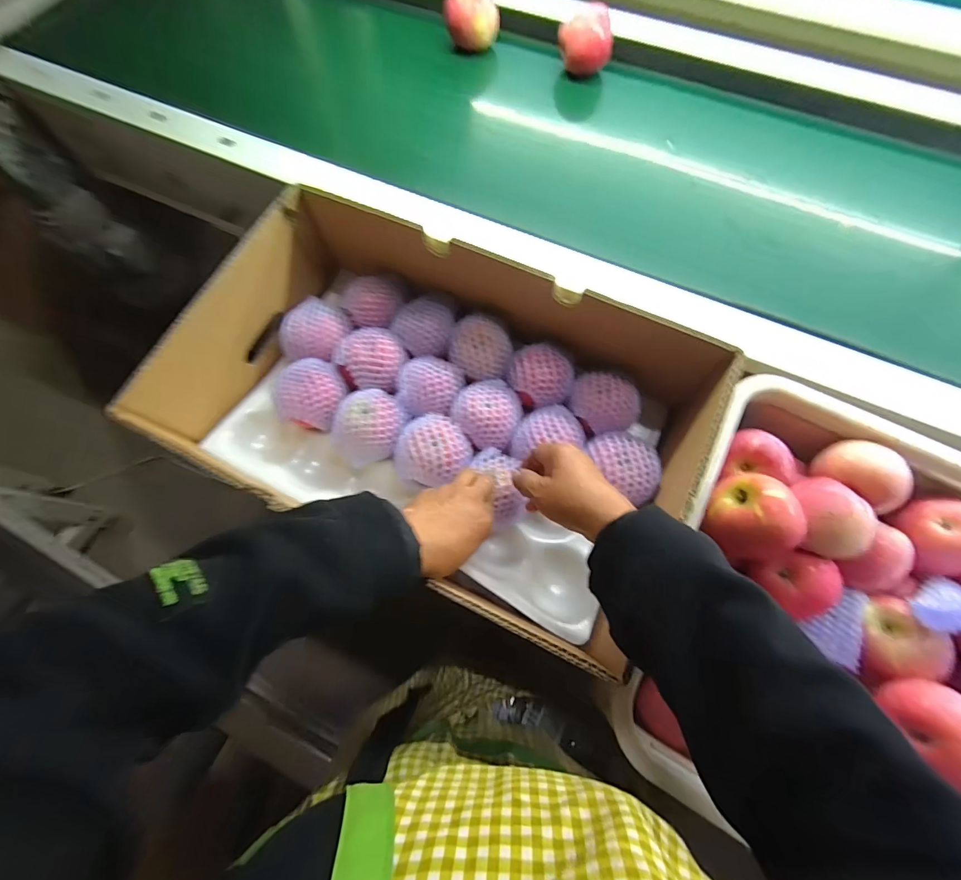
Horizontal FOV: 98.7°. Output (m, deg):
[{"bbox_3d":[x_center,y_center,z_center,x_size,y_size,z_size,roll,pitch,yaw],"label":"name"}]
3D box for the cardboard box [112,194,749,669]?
[{"bbox_3d":[-0.051,-0.036,0.443,0.472,0.144,0.315,25,73,10],"label":"cardboard box"}]

